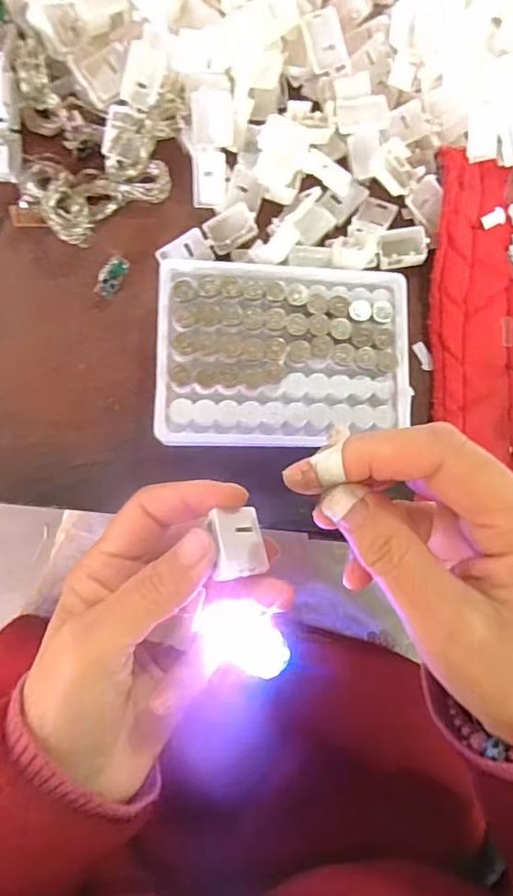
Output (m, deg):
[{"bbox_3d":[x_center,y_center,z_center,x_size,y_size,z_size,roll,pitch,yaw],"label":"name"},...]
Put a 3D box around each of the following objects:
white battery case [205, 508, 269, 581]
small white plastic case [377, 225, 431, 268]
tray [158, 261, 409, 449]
[{"bbox_3d":[-0.008,0.038,0.211,0.021,0.010,0.027,-2,64,-23],"label":"white battery case"},{"bbox_3d":[0.083,-0.114,0.310,0.027,0.017,0.021,-14,86,-8],"label":"small white plastic case"},{"bbox_3d":[0.014,-0.049,0.286,0.129,0.023,0.095,1,84,-7],"label":"tray"}]

